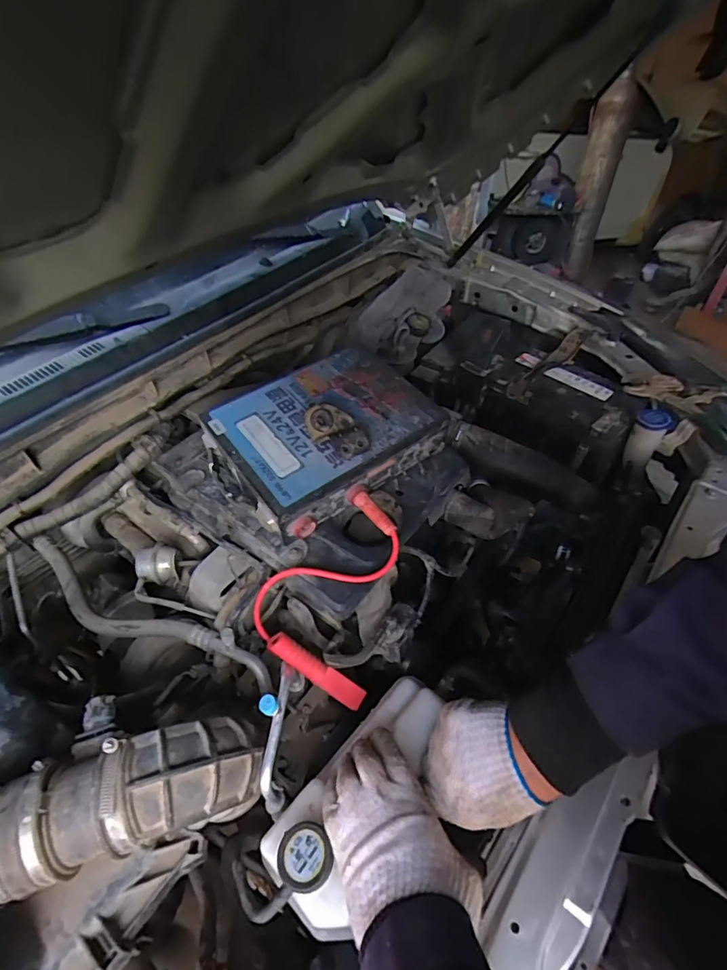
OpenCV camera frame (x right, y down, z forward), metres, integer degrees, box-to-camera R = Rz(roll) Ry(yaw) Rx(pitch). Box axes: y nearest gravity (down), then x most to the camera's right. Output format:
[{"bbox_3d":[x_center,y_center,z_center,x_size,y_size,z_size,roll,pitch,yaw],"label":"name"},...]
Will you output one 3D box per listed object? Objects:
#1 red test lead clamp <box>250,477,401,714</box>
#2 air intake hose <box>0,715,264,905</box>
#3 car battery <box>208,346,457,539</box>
[{"bbox_3d":[-0.045,0.129,0.592,0.171,0.078,0.274,18,78,18],"label":"red test lead clamp"},{"bbox_3d":[-0.215,0.283,0.417,0.224,0.100,0.085,-12,45,-16],"label":"air intake hose"},{"bbox_3d":[-0.054,-0.071,0.678,0.286,0.121,0.223,-28,51,-30],"label":"car battery"}]

